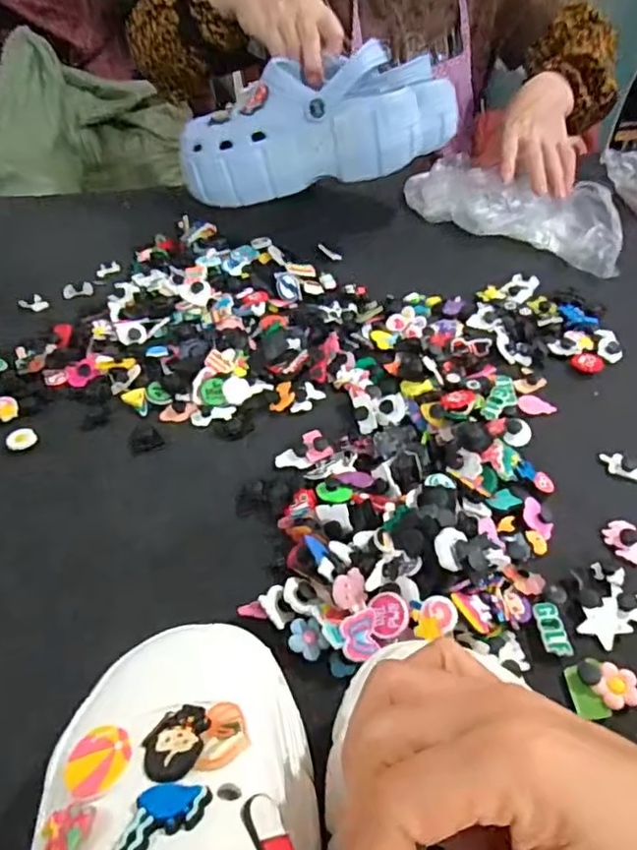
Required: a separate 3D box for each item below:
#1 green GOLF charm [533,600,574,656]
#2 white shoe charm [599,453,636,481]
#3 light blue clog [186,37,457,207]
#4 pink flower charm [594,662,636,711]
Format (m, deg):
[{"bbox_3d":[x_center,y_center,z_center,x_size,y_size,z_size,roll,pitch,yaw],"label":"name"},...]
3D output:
[{"bbox_3d":[0.131,0.114,0.345,0.015,0.005,0.032,-4,44,-3],"label":"green GOLF charm"},{"bbox_3d":[0.219,0.030,0.435,0.037,0.008,0.015,21,49,22],"label":"white shoe charm"},{"bbox_3d":[0.007,-0.295,0.601,0.284,0.110,0.108,-6,45,-5],"label":"light blue clog"},{"bbox_3d":[0.156,0.137,0.321,0.020,0.007,0.022,16,47,17],"label":"pink flower charm"}]

